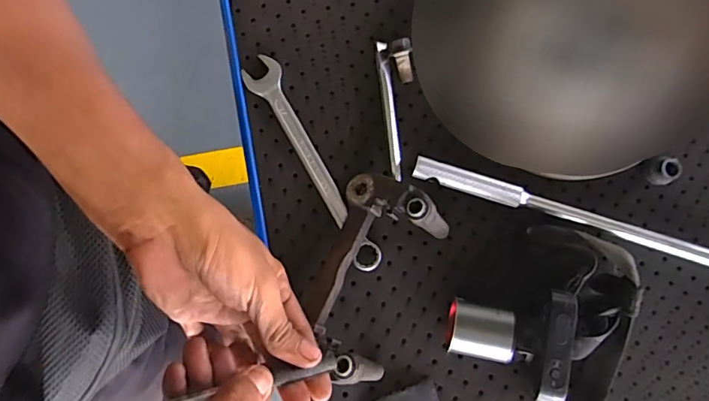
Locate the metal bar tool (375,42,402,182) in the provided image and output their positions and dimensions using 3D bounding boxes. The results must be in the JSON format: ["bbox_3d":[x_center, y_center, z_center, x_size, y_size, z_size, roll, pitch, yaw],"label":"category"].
[{"bbox_3d":[0.031,-0.079,0.432,0.010,0.014,0.121,-7,80,-2],"label":"metal bar tool"}]

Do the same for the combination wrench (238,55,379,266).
[{"bbox_3d":[-0.035,-0.032,0.425,0.030,0.017,0.204,-30,87,-7],"label":"combination wrench"}]

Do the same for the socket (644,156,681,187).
[{"bbox_3d":[0.281,-0.028,0.449,0.022,0.022,0.026,-15,85,-6],"label":"socket"}]

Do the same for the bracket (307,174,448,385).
[{"bbox_3d":[0.017,0.062,0.394,0.089,0.044,0.160,16,80,2],"label":"bracket"}]

